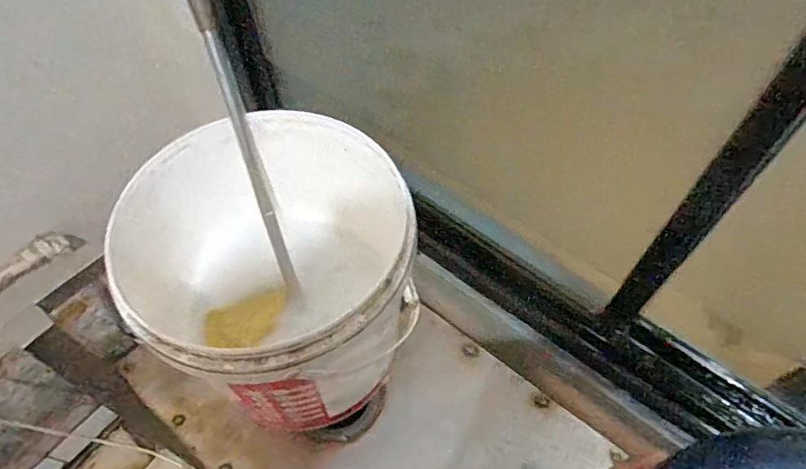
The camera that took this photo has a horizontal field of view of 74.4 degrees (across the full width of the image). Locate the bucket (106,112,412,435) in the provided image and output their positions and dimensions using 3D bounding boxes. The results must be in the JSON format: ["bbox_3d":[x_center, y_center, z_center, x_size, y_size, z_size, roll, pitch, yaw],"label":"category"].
[{"bbox_3d":[-0.156,0.057,0.645,0.271,0.268,0.311,-40,66,-21],"label":"bucket"}]

